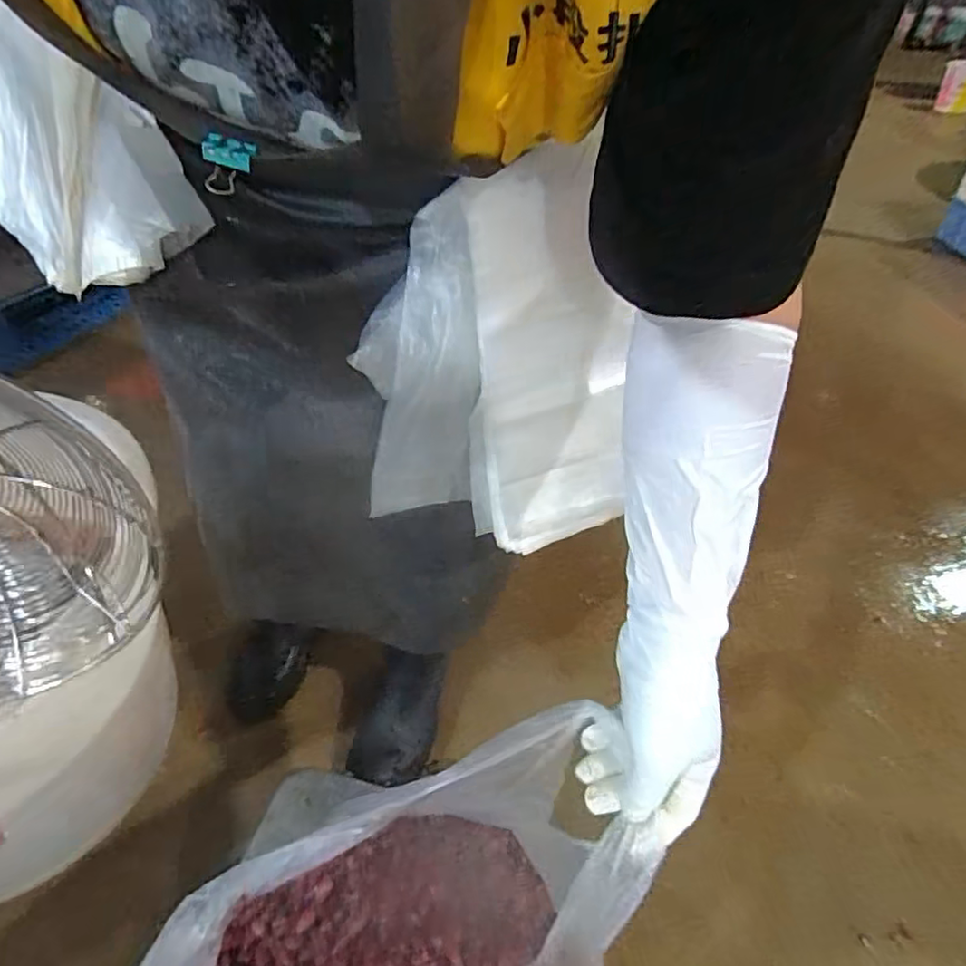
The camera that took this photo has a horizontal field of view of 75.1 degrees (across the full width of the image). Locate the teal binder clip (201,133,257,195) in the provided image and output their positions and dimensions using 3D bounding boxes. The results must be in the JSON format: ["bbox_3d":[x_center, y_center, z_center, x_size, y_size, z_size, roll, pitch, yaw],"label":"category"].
[{"bbox_3d":[-0.109,-0.134,0.265,0.020,0.023,0.004,12,13,-12],"label":"teal binder clip"}]

